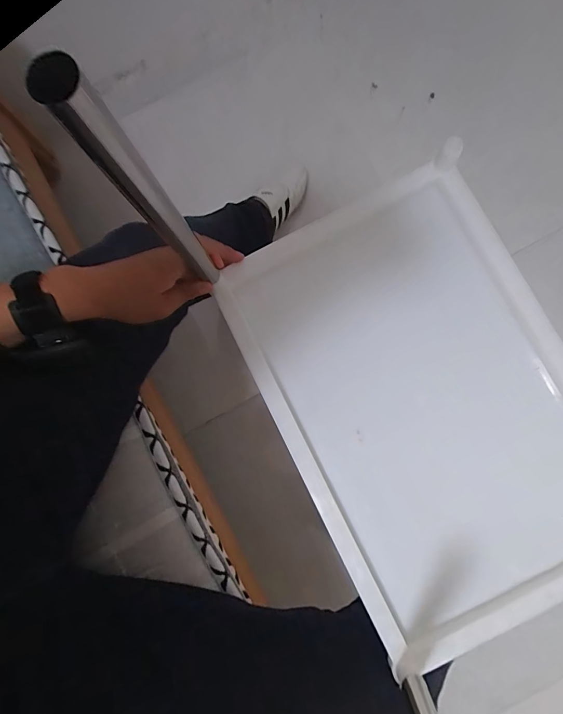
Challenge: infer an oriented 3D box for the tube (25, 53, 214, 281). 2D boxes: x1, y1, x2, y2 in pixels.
[{"bbox_3d":[-0.079,-0.097,0.259,0.023,0.253,0.022,39,89,4],"label":"tube"}]

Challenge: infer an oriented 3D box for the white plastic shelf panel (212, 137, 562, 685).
[{"bbox_3d":[0.145,0.046,0.393,0.288,0.054,0.428,-28,83,5],"label":"white plastic shelf panel"}]

